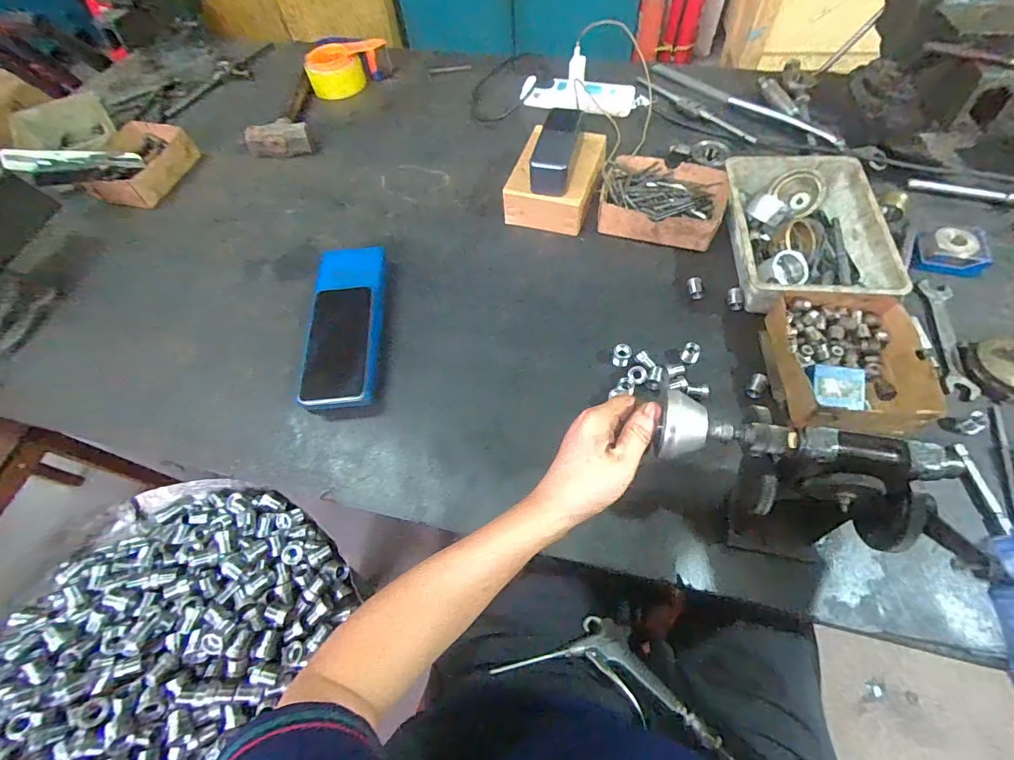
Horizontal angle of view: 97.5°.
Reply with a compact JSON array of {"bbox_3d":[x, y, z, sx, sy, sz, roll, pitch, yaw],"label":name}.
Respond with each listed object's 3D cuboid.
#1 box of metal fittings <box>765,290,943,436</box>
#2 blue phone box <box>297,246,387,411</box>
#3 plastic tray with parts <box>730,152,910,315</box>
[{"bbox_3d":[0.394,-0.020,0.507,0.152,0.050,0.179,0,60,4],"label":"box of metal fittings"},{"bbox_3d":[-0.210,-0.078,0.589,0.089,0.045,0.265,-5,60,1],"label":"blue phone box"},{"bbox_3d":[0.387,-0.195,0.589,0.170,0.060,0.238,3,60,6],"label":"plastic tray with parts"}]

